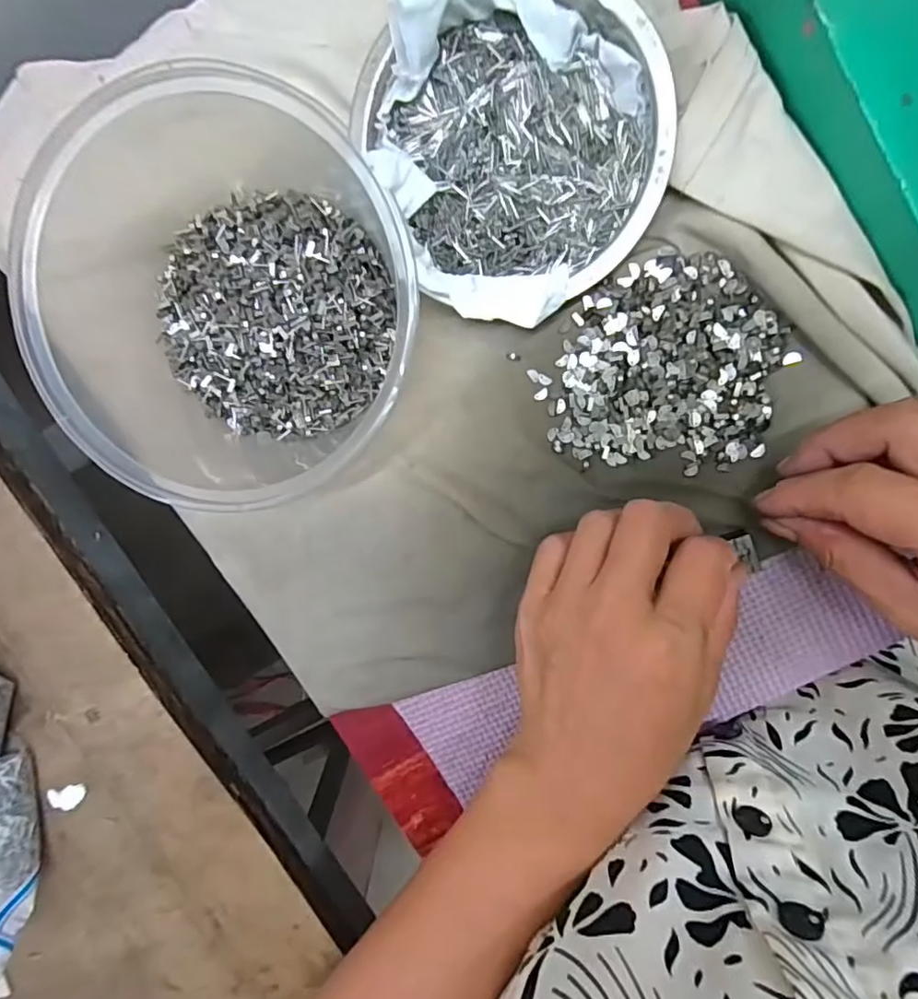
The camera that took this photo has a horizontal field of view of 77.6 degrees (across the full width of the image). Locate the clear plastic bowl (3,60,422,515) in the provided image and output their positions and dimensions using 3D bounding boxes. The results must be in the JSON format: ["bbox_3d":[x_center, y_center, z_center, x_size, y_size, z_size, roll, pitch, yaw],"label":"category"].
[{"bbox_3d":[-0.080,-0.067,0.217,0.129,0.056,0.127,12,101,4],"label":"clear plastic bowl"}]

